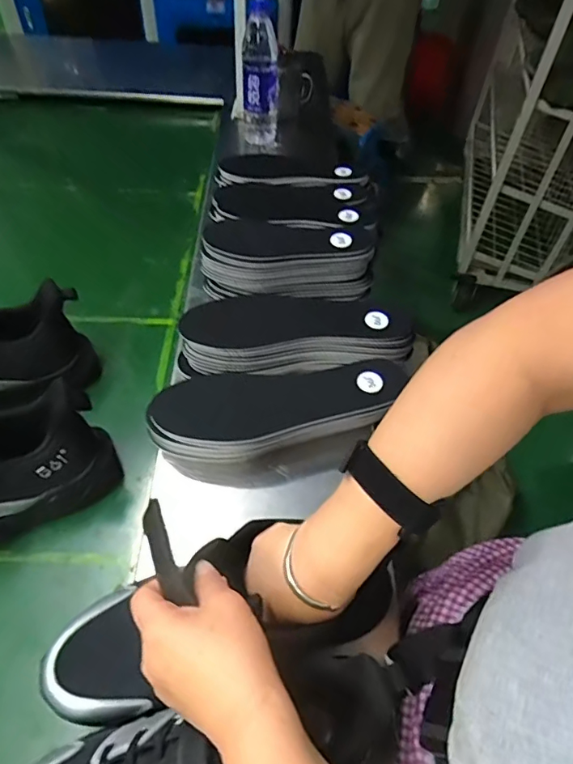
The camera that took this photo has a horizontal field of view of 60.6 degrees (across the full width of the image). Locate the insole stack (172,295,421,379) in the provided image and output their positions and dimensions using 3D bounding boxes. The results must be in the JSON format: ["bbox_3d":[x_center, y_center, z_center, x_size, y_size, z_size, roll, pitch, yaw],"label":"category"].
[{"bbox_3d":[0.010,-0.059,0.581,0.267,0.078,0.068,-3,51,-5],"label":"insole stack"}]

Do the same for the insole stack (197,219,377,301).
[{"bbox_3d":[0.001,-0.159,0.648,0.222,0.072,0.090,5,51,2],"label":"insole stack"}]

